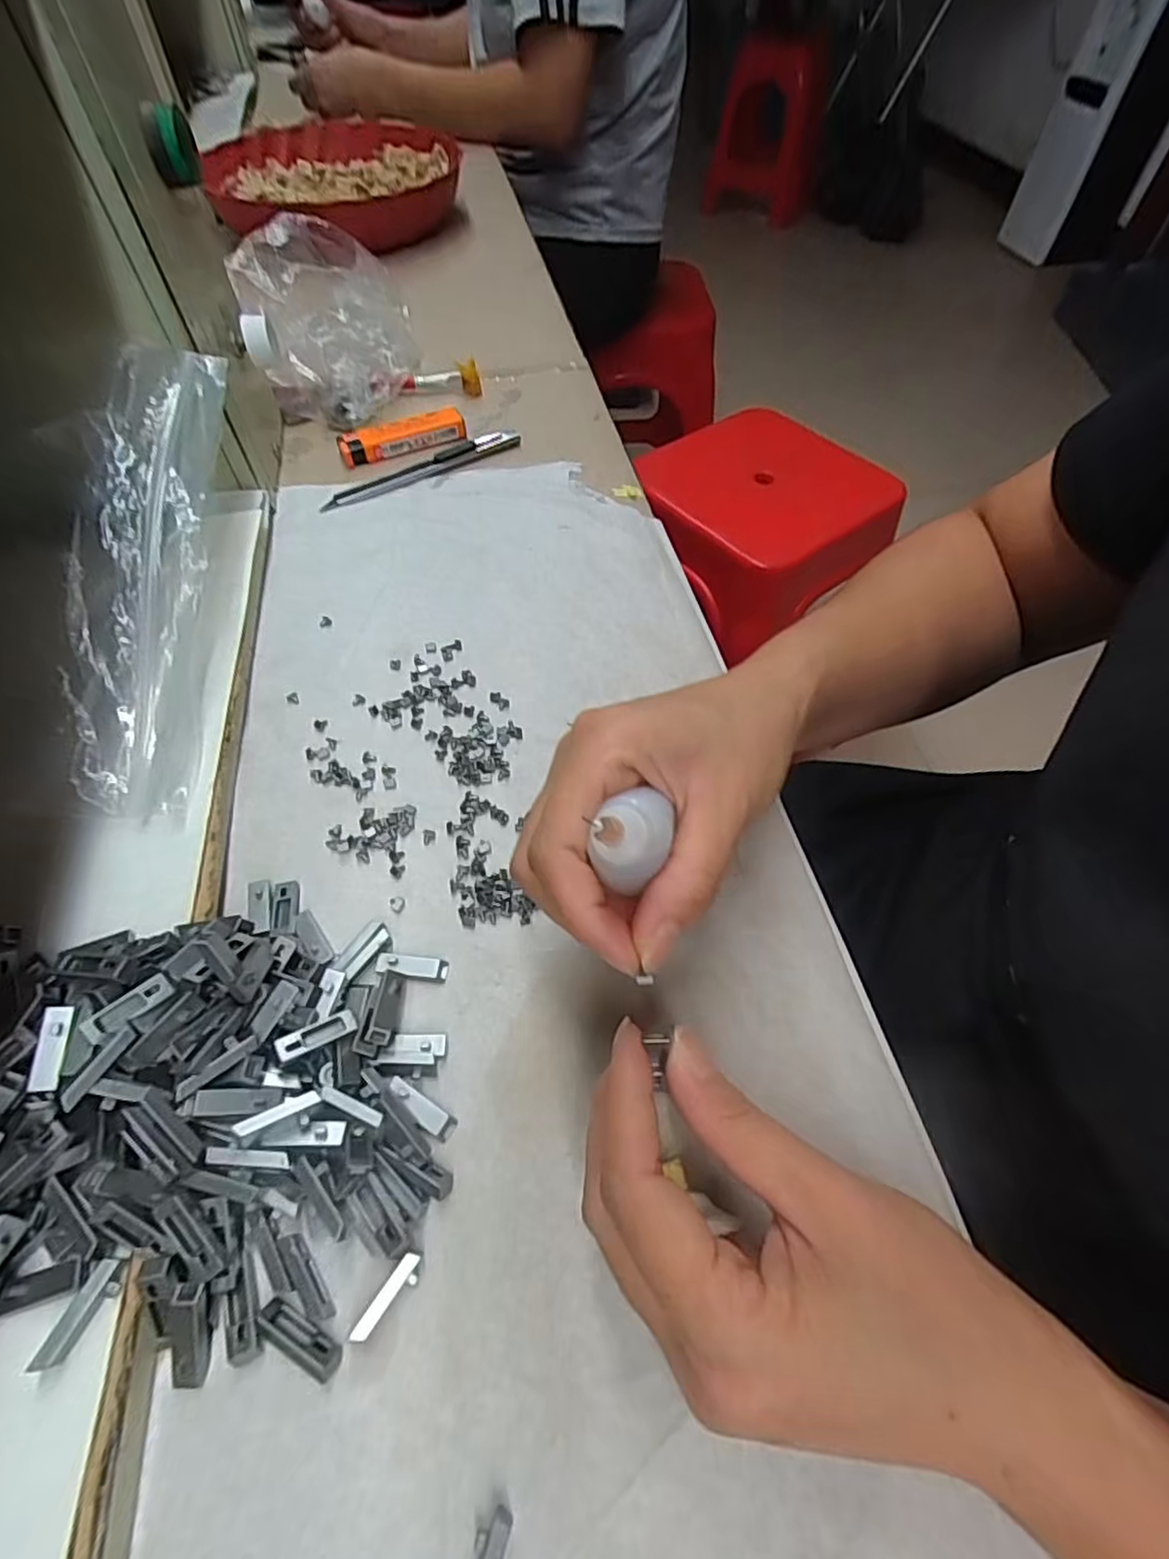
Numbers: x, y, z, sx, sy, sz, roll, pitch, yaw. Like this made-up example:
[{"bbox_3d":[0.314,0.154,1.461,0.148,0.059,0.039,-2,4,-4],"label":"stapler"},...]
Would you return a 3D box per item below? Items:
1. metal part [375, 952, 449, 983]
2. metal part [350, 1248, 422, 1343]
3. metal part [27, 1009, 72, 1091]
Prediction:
[{"bbox_3d":[-0.062,0.067,0.234,0.025,0.006,0.008,6,56,4],"label":"metal part"},{"bbox_3d":[-0.054,0.143,0.182,0.007,0.007,0.024,34,62,21],"label":"metal part"},{"bbox_3d":[-0.155,0.078,0.190,0.007,0.004,0.023,10,63,-31],"label":"metal part"}]

